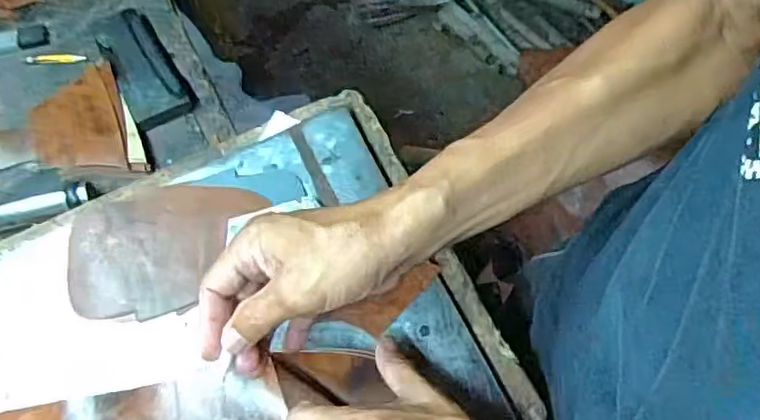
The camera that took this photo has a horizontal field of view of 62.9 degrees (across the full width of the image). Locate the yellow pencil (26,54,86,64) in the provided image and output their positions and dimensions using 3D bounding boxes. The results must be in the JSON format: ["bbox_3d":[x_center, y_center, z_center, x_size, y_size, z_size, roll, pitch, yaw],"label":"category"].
[{"bbox_3d":[-0.321,-0.151,0.615,0.058,0.004,0.012,0,62,4],"label":"yellow pencil"}]

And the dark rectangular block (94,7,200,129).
[{"bbox_3d":[-0.230,-0.141,0.601,0.056,0.015,0.150,-29,64,-11],"label":"dark rectangular block"}]

